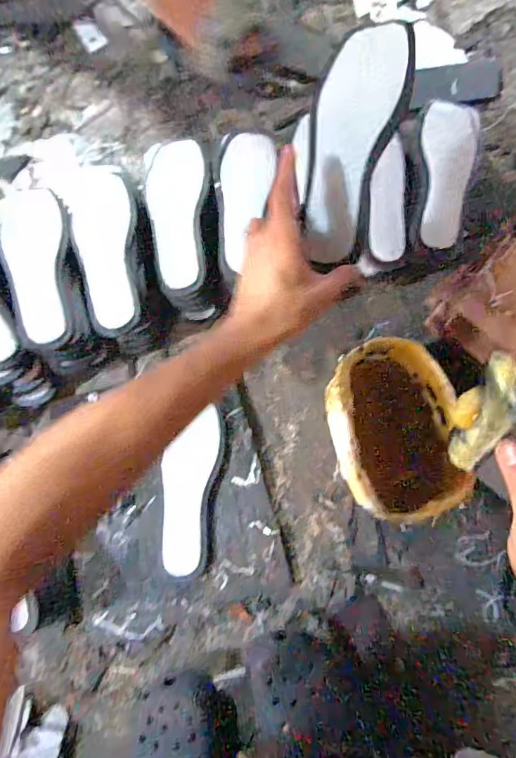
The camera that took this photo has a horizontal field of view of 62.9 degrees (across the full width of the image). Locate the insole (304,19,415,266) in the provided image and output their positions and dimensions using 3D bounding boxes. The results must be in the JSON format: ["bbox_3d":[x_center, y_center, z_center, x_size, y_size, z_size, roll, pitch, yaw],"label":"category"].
[{"bbox_3d":[0.086,-0.214,0.390,0.078,0.015,0.217,13,91,20],"label":"insole"}]

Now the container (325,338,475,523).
[{"bbox_3d":[0.181,0.069,0.566,0.155,0.053,0.231,-14,75,-2],"label":"container"}]

